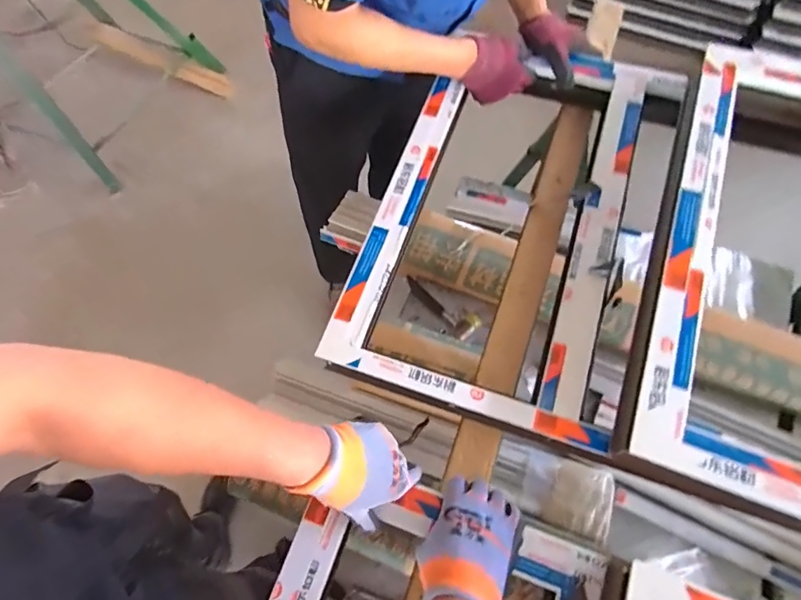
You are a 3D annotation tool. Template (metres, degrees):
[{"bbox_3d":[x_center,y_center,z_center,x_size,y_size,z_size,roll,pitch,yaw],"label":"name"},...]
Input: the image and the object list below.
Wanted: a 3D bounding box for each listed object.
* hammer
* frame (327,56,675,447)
[{"bbox_3d":[0.083,0.004,0.899,0.057,0.031,0.165,-36,69,-12],"label":"hammer"},{"bbox_3d":[0.179,-0.136,0.702,0.376,0.060,0.640,18,68,11],"label":"frame"}]

